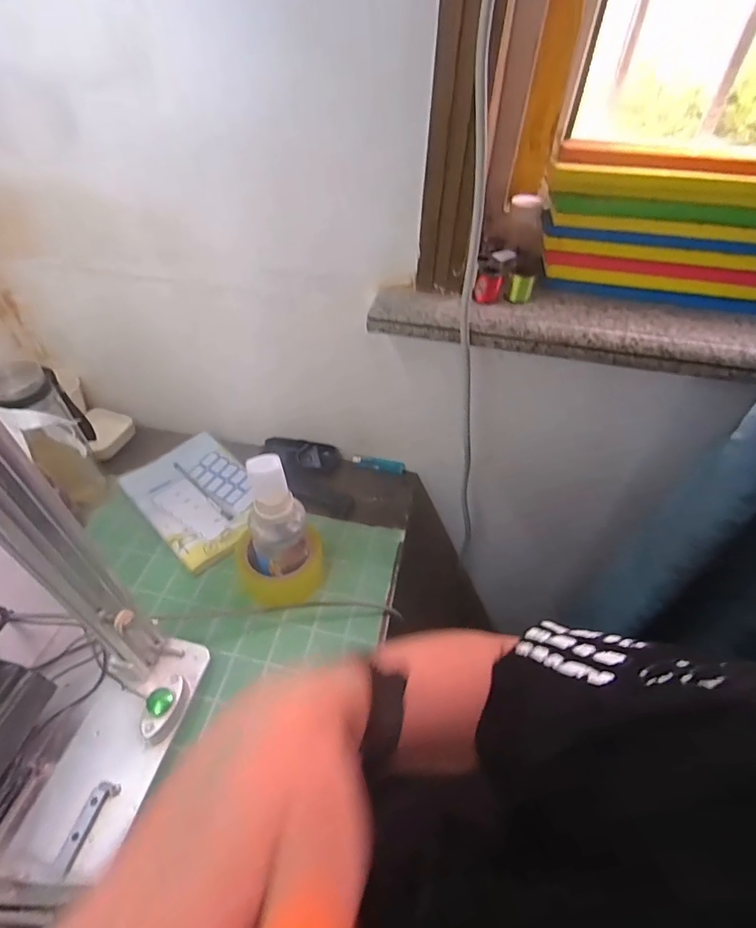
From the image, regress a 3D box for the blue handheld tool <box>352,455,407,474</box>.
[{"bbox_3d":[0.001,0.001,0.706,0.081,0.013,0.015,10,47,7],"label":"blue handheld tool"}]

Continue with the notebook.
[{"bbox_3d":[-0.251,0.042,0.664,0.144,0.019,0.207,-34,57,-29],"label":"notebook"}]

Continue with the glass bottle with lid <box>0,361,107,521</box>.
[{"bbox_3d":[-0.392,-0.023,0.588,0.073,0.204,0.082,-31,55,-27],"label":"glass bottle with lid"}]

